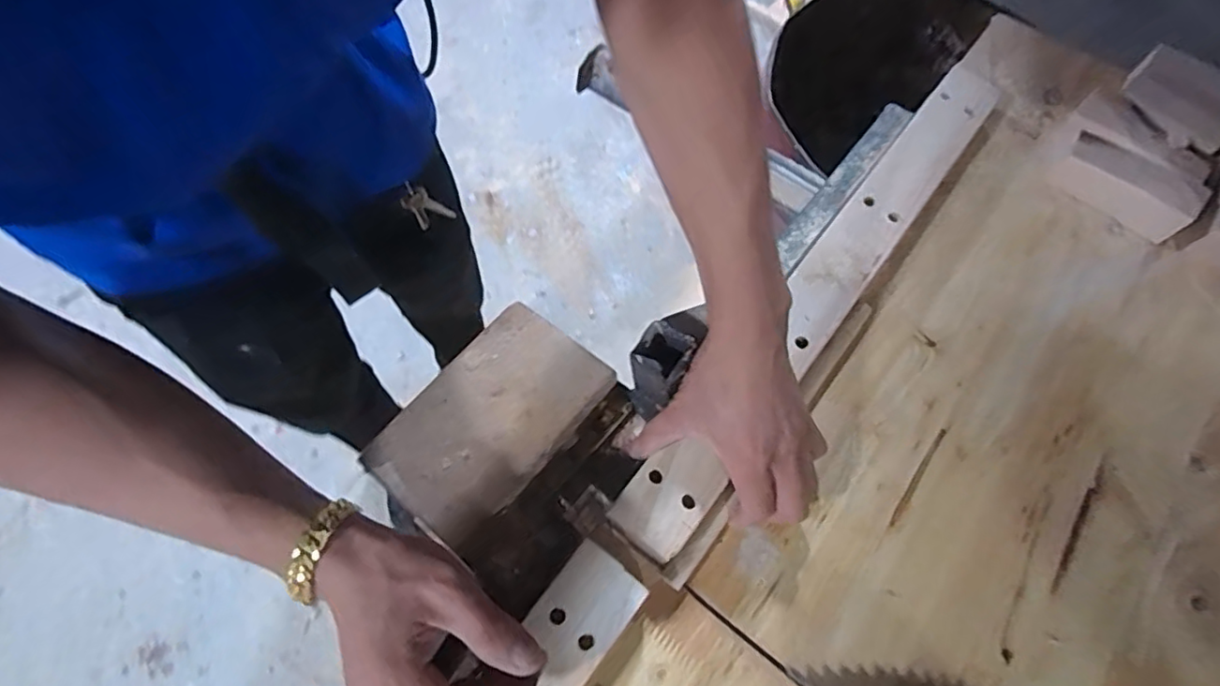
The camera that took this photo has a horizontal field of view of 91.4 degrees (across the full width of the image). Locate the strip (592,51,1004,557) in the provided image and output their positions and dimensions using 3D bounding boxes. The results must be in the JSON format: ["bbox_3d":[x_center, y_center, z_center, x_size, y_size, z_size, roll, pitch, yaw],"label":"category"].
[{"bbox_3d":[0.169,-0.054,0.452,0.050,0.015,0.506,37,71,13],"label":"strip"}]

